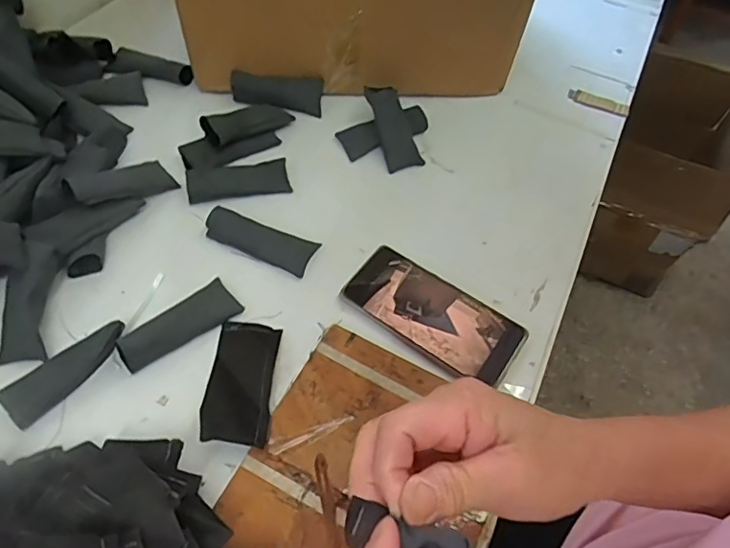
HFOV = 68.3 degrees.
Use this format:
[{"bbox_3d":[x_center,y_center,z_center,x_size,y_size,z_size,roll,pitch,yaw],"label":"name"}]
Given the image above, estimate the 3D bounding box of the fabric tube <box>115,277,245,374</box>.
[{"bbox_3d":[-0.160,0.042,0.462,0.103,0.021,0.036,-34,65,-24],"label":"fabric tube"}]

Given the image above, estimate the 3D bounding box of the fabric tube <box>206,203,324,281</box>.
[{"bbox_3d":[-0.100,-0.034,0.516,0.104,0.018,0.038,20,57,8],"label":"fabric tube"}]

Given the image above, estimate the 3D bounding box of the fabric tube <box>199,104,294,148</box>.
[{"bbox_3d":[-0.125,-0.165,0.585,0.099,0.026,0.030,-23,60,-34],"label":"fabric tube"}]

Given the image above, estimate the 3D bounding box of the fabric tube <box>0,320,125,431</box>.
[{"bbox_3d":[-0.242,0.075,0.437,0.033,0.014,0.102,33,60,16],"label":"fabric tube"}]

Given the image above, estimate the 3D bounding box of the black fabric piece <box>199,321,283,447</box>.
[{"bbox_3d":[-0.101,0.087,0.441,0.051,0.011,0.114,2,43,-4],"label":"black fabric piece"}]

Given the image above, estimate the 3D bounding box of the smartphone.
[{"bbox_3d":[0.062,0.037,0.490,0.159,0.013,0.075,32,60,16],"label":"smartphone"}]

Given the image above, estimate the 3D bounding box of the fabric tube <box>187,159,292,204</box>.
[{"bbox_3d":[-0.130,-0.095,0.558,0.102,0.012,0.039,-10,71,-24],"label":"fabric tube"}]

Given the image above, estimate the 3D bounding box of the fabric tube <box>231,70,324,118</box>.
[{"bbox_3d":[-0.101,-0.214,0.624,0.101,0.030,0.032,4,56,-2],"label":"fabric tube"}]

